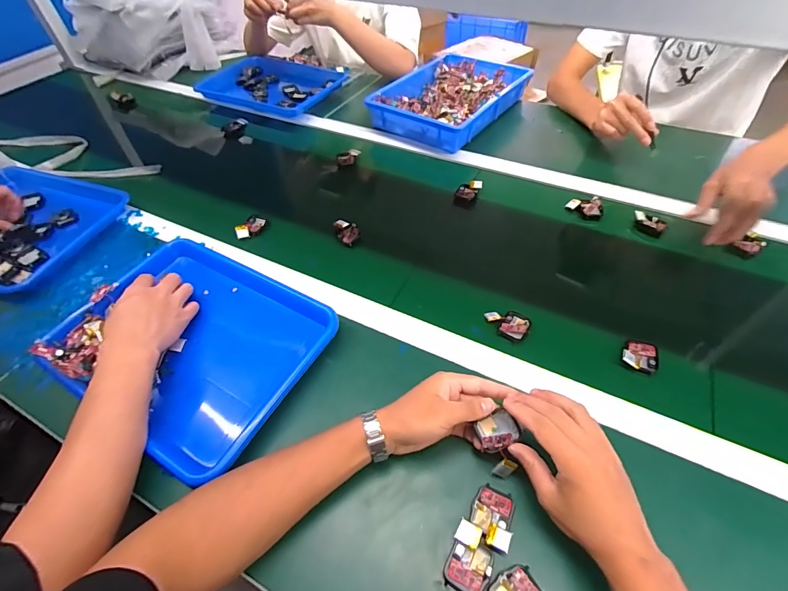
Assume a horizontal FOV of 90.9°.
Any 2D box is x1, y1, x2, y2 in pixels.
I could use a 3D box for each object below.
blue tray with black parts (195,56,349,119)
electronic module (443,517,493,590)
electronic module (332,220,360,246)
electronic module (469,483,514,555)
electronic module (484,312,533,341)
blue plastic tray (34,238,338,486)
[{"bbox_3d":[-0.324,-0.561,1.027,0.361,0.040,0.254,20,55,19],"label":"blue tray with black parts"},{"bbox_3d":[0.072,0.247,0.363,0.038,0.015,0.055,17,54,17],"label":"electronic module"},{"bbox_3d":[-0.079,-0.110,0.655,0.035,0.021,0.051,-28,55,-18],"label":"electronic module"},{"bbox_3d":[0.099,0.220,0.386,0.041,0.018,0.051,18,55,18],"label":"electronic module"},{"bbox_3d":[0.158,0.038,0.538,0.057,0.012,0.044,32,60,26],"label":"electronic module"},{"bbox_3d":[-0.261,0.055,0.509,0.324,0.049,0.259,24,56,21],"label":"blue plastic tray"}]

